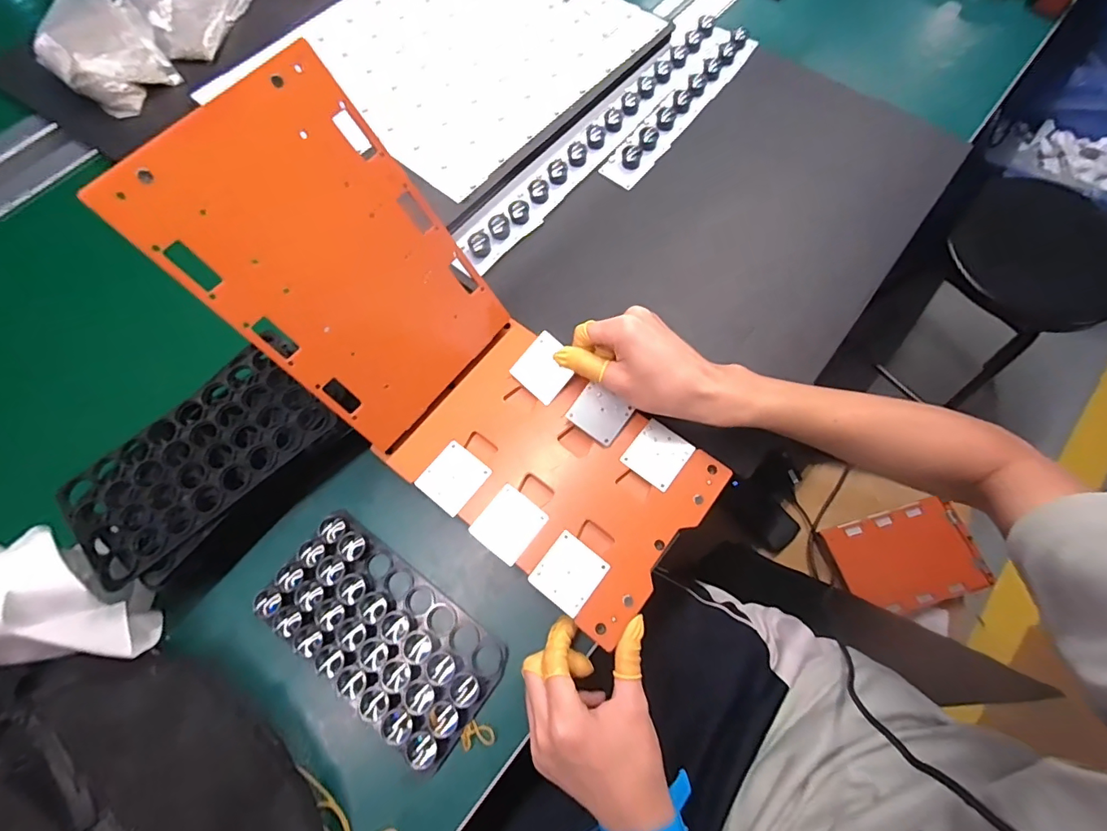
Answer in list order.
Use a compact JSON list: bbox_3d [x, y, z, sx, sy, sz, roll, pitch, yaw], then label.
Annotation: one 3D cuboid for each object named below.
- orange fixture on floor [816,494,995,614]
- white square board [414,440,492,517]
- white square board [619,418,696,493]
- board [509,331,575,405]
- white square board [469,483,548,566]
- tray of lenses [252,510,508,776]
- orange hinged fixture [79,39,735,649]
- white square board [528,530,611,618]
[{"bbox_3d":[0.632,0.258,0.875,0.230,0.035,0.173,-21,81,6],"label":"orange fixture on floor"},{"bbox_3d":[-0.082,0.050,0.400,0.044,0.004,0.048,36,75,14],"label":"white square board"},{"bbox_3d":[0.086,0.032,0.403,0.044,0.004,0.048,38,78,12],"label":"white square board"},{"bbox_3d":[-0.007,-0.041,0.420,0.046,0.004,0.048,42,98,10],"label":"board"},{"bbox_3d":[-0.035,0.085,0.385,0.045,0.004,0.049,36,75,14],"label":"white square board"},{"bbox_3d":[-0.134,0.168,0.383,0.189,0.024,0.096,37,75,14],"label":"tray of lenses"},{"bbox_3d":[-0.075,-0.031,0.376,0.413,0.105,0.159,44,72,-13],"label":"orange hinged fixture"},{"bbox_3d":[0.012,0.120,0.373,0.045,0.004,0.047,37,75,14],"label":"white square board"}]

